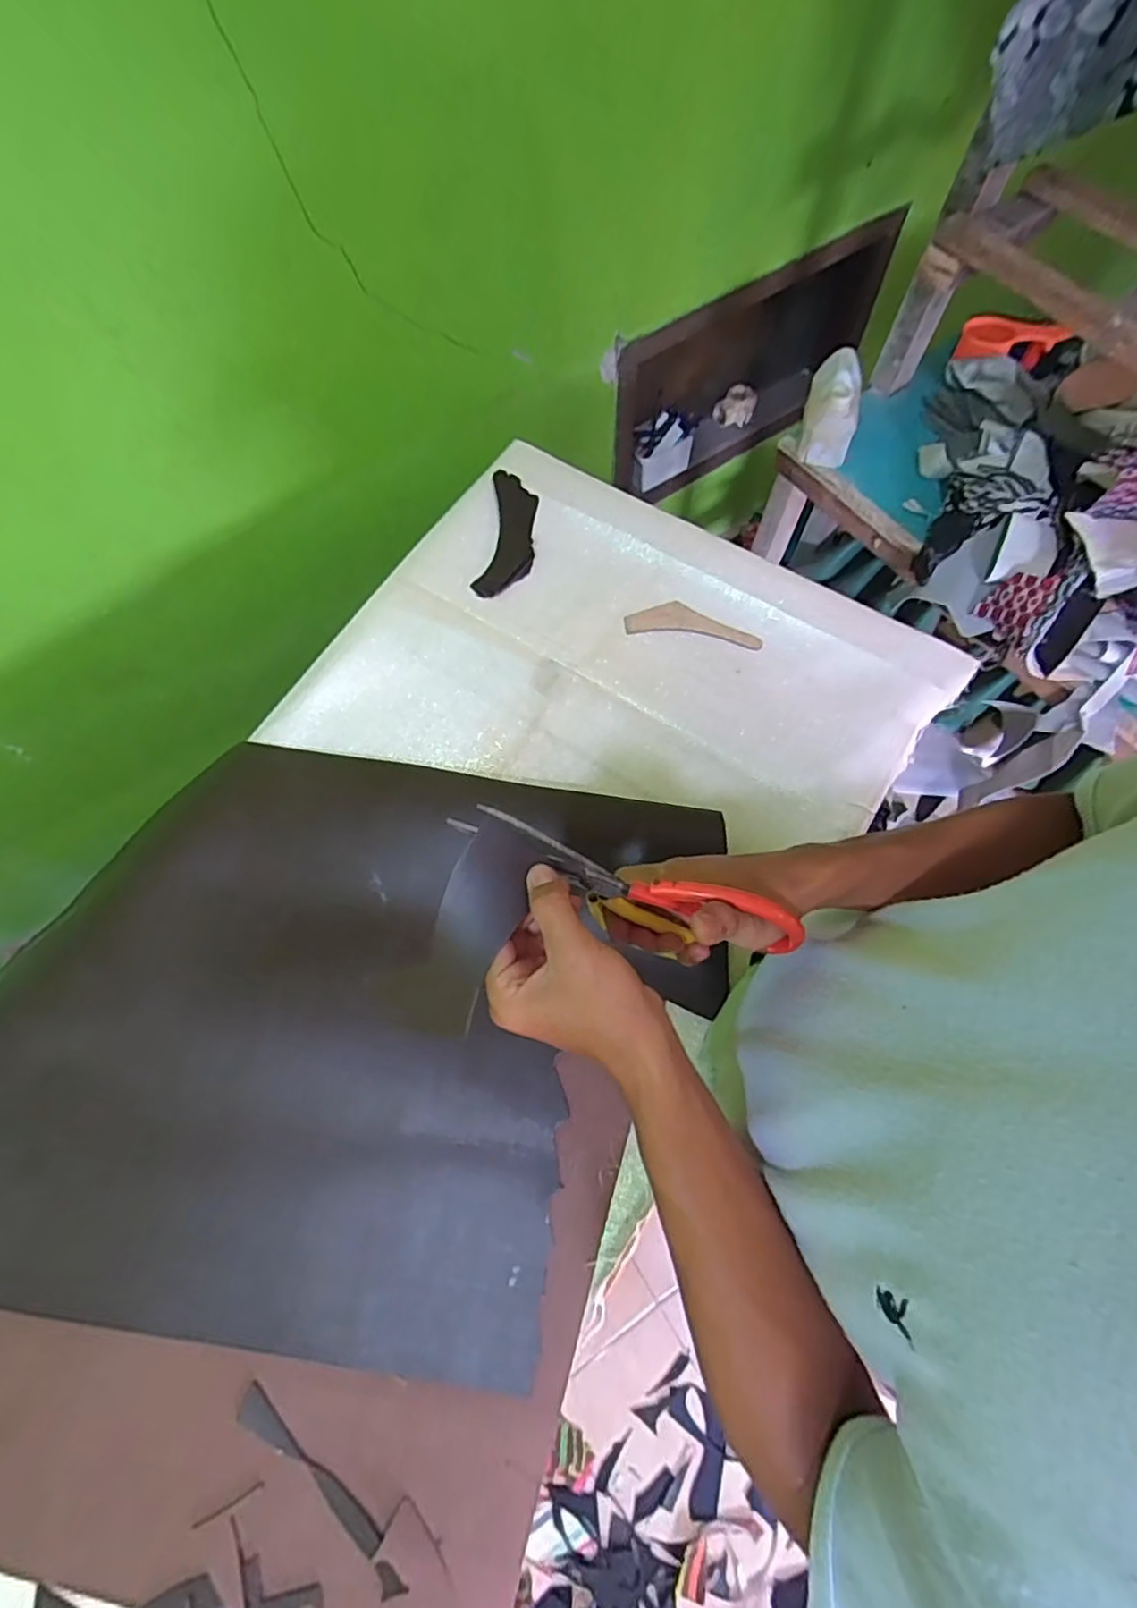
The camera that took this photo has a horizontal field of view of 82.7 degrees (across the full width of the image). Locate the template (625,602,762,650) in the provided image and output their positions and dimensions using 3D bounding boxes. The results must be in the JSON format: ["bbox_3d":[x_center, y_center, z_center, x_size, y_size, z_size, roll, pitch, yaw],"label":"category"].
[{"bbox_3d":[0.141,-0.203,0.724,0.149,0.004,0.042,9,78,5],"label":"template"}]

